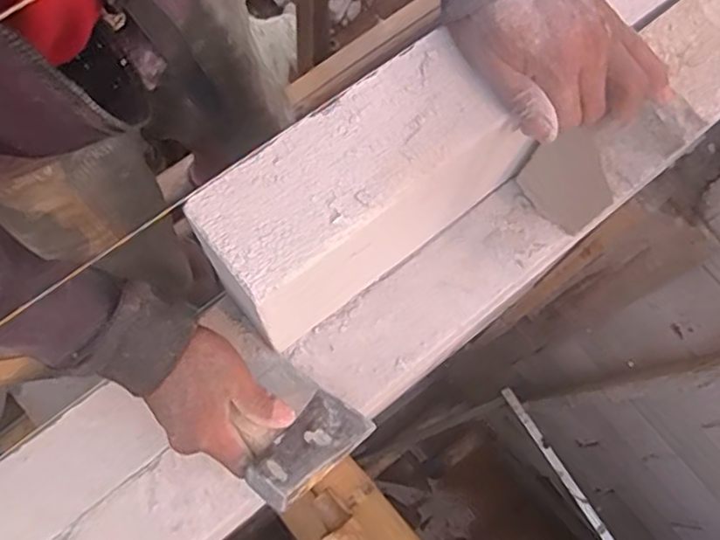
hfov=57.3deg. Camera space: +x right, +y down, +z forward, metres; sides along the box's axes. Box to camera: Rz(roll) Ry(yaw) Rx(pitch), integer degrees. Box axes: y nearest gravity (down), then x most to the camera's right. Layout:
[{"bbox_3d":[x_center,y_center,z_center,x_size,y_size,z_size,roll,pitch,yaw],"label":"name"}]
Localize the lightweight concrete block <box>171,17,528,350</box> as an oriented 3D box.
[{"bbox_3d":[0.005,-0.054,0.472,0.222,0.163,0.075,-38,79,-11],"label":"lightweight concrete block"}]

